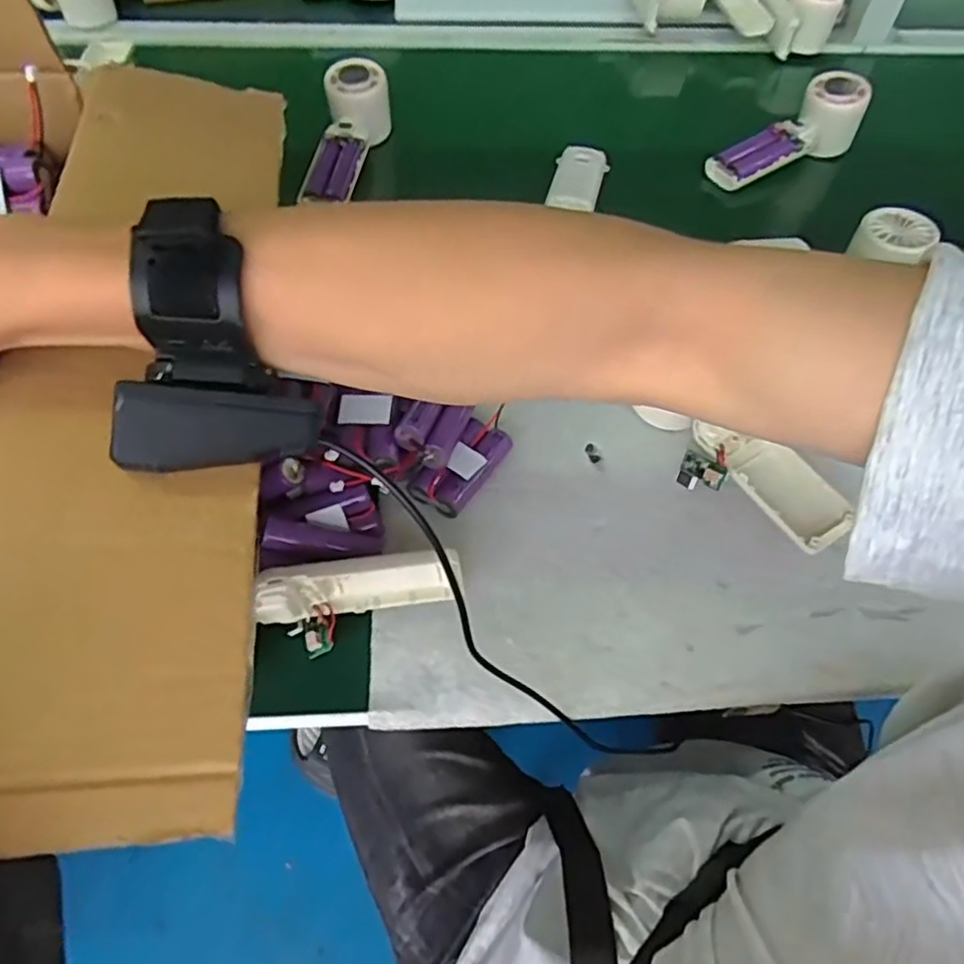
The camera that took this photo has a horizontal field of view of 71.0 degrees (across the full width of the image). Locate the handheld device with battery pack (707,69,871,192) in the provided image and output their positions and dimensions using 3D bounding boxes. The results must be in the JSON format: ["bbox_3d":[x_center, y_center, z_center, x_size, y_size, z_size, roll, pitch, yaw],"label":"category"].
[{"bbox_3d":[0.292,-0.327,0.649,0.162,0.058,0.046,-30,62,-5],"label":"handheld device with battery pack"}]

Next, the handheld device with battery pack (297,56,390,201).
[{"bbox_3d":[-0.125,-0.315,0.620,0.055,0.046,0.153,11,70,5],"label":"handheld device with battery pack"}]

